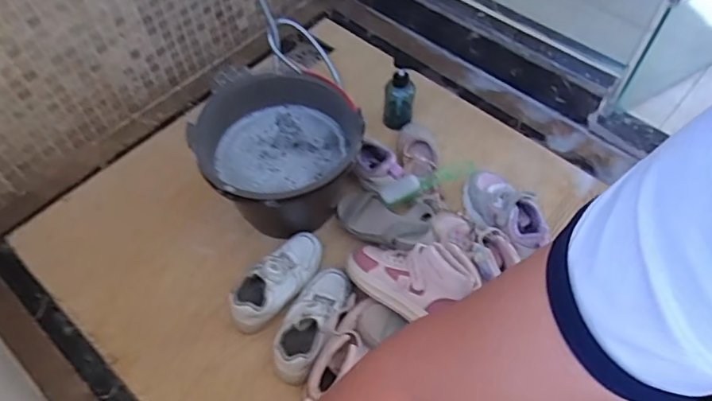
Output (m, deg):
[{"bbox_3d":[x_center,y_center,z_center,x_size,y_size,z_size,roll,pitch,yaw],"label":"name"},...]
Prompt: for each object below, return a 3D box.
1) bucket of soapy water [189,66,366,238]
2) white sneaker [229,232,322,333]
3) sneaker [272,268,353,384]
[{"bbox_3d":[-0.129,-0.074,0.947,0.265,0.224,0.243,0,56,1],"label":"bucket of soapy water"},{"bbox_3d":[-0.131,0.137,0.922,0.081,0.070,0.202,37,64,22],"label":"white sneaker"},{"bbox_3d":[-0.067,0.196,0.871,0.091,0.084,0.197,20,59,14],"label":"sneaker"}]

